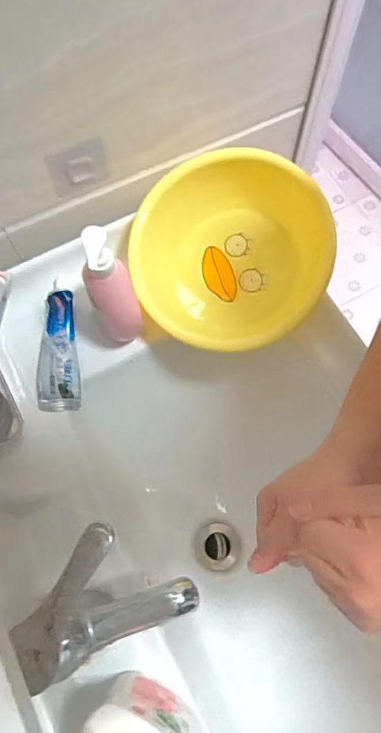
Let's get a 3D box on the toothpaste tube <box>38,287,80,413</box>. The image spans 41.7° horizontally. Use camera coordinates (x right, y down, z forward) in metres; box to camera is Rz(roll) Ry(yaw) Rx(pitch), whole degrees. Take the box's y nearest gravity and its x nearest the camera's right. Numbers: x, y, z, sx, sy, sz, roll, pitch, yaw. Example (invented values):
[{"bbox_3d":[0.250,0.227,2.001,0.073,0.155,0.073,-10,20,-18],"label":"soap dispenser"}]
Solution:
[{"bbox_3d":[-0.158,-0.019,0.605,0.045,0.023,0.143,-2,82,0],"label":"toothpaste tube"}]

